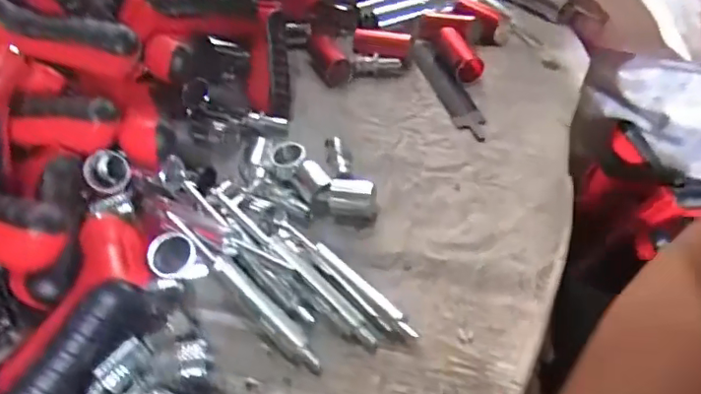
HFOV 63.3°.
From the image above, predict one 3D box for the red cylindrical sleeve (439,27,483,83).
[{"bbox_3d":[0.111,-0.146,0.581,0.022,0.029,0.074,-11,45,-4],"label":"red cylindrical sleeve"}]

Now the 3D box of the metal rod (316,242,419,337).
[{"bbox_3d":[0.010,0.062,0.395,0.008,0.012,0.102,-32,50,-23],"label":"metal rod"}]

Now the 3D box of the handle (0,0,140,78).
[{"bbox_3d":[-0.217,-0.121,0.433,0.104,0.035,0.027,13,42,-15],"label":"handle"}]

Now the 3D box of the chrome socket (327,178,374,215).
[{"bbox_3d":[0.000,0.001,0.451,0.036,0.022,0.022,3,46,10],"label":"chrome socket"}]

